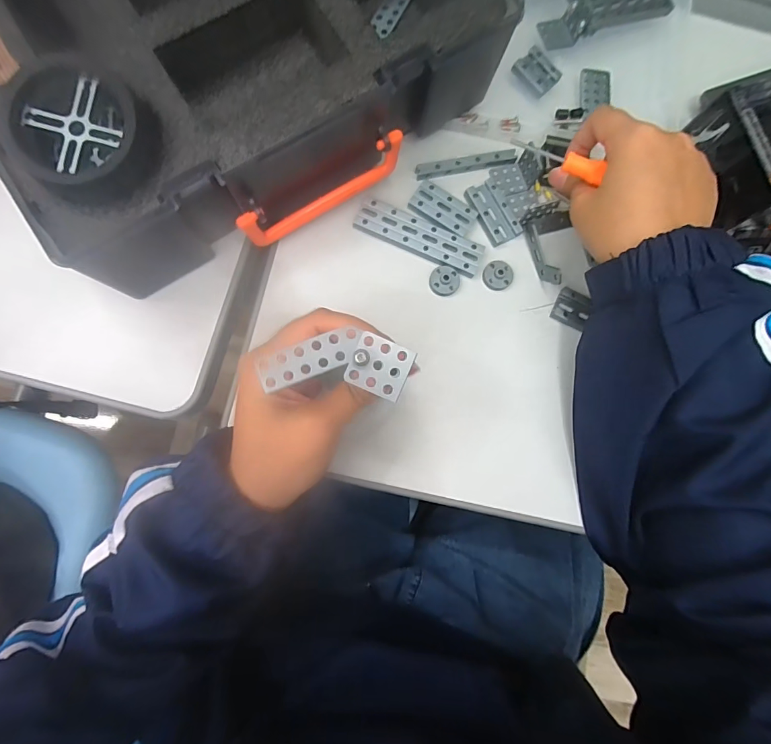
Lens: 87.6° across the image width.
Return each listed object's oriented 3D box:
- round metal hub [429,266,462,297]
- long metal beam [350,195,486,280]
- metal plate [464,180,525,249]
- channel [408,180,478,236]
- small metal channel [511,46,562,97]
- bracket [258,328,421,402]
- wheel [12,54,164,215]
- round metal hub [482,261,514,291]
[{"bbox_3d":[0.043,-0.066,0.290,0.022,0.004,0.021,1,81,-5],"label":"round metal hub"},{"bbox_3d":[0.025,-0.099,0.293,0.094,0.004,0.026,22,80,-1],"label":"long metal beam"},{"bbox_3d":[0.081,-0.121,0.300,0.029,0.004,0.048,-28,85,-9],"label":"metal plate"},{"bbox_3d":[0.043,-0.121,0.296,0.048,0.004,0.026,30,80,0],"label":"channel"},{"bbox_3d":[0.118,-0.234,0.314,0.032,0.010,0.024,43,80,2],"label":"small metal channel"},{"bbox_3d":[-0.020,-0.003,0.173,0.064,0.008,0.027,0,82,-2],"label":"bracket"},{"bbox_3d":[-0.154,-0.124,0.208,0.061,0.020,0.070,5,81,-4],"label":"wheel"},{"bbox_3d":[0.084,-0.072,0.295,0.023,0.006,0.021,1,81,-5],"label":"round metal hub"}]

